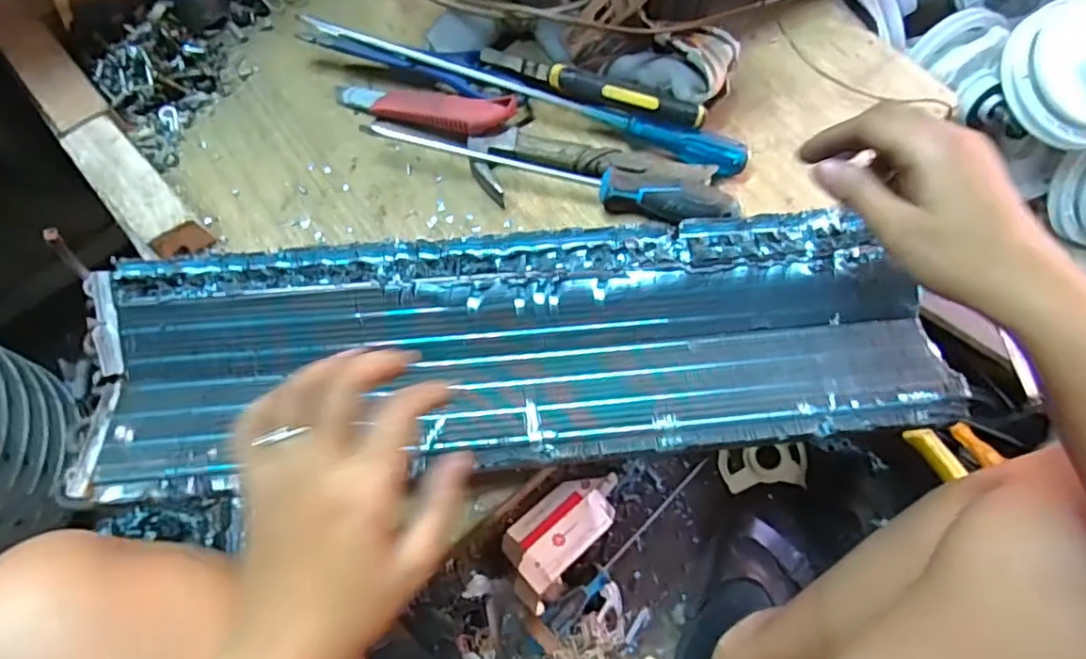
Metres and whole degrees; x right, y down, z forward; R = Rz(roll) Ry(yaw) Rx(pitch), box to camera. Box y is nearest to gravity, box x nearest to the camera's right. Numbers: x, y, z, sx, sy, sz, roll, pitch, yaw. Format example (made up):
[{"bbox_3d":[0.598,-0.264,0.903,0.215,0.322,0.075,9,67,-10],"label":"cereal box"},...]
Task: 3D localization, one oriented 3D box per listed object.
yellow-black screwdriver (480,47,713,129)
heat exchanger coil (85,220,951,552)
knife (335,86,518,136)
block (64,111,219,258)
[{"bbox_3d":[0.040,-0.204,0.503,0.193,0.022,0.032,17,69,3],"label":"yellow-black screwdriver"},{"bbox_3d":[-0.007,0.015,0.414,0.583,0.036,0.168,-4,69,-4],"label":"heat exchanger coil"},{"bbox_3d":[-0.101,-0.187,0.507,0.157,0.017,0.037,12,68,15],"label":"knife"},{"bbox_3d":[-0.311,-0.105,0.465,0.043,0.042,0.124,-40,76,-16],"label":"block"}]

